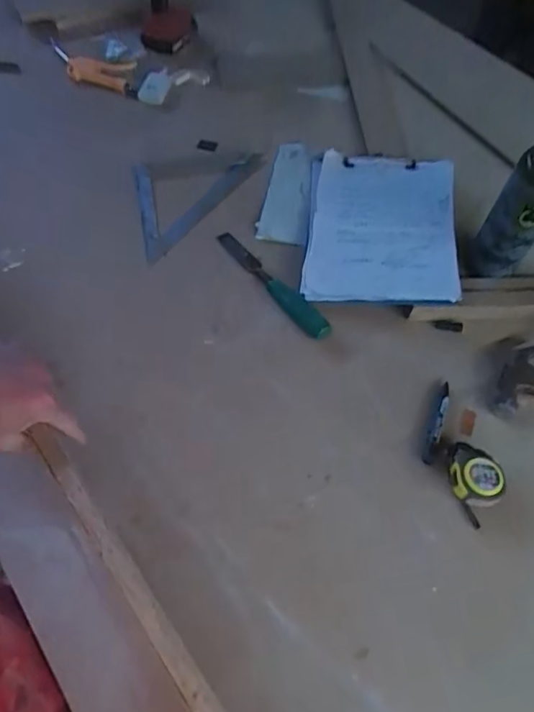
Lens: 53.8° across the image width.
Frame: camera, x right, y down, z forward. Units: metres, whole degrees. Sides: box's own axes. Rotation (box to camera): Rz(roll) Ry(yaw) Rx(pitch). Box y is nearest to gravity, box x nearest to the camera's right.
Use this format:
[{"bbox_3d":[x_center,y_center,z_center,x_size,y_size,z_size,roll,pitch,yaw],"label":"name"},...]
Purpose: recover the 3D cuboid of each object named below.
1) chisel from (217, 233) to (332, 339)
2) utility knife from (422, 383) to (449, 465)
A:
[{"bbox_3d":[0.010,-0.101,0.734,0.030,0.023,0.231,-38,70,-18],"label":"chisel"},{"bbox_3d":[0.205,0.079,0.631,0.016,0.007,0.111,20,65,9],"label":"utility knife"}]

